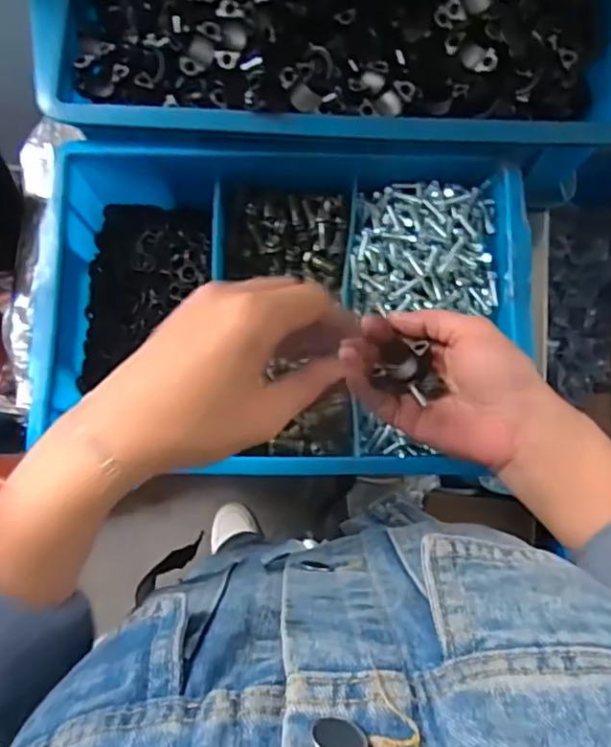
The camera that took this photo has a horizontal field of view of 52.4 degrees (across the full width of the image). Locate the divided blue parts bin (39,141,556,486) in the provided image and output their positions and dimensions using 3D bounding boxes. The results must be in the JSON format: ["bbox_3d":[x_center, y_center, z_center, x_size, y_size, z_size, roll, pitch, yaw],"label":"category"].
[{"bbox_3d":[-0.014,-0.055,0.474,0.339,0.091,0.224,3,80,0],"label":"divided blue parts bin"}]

